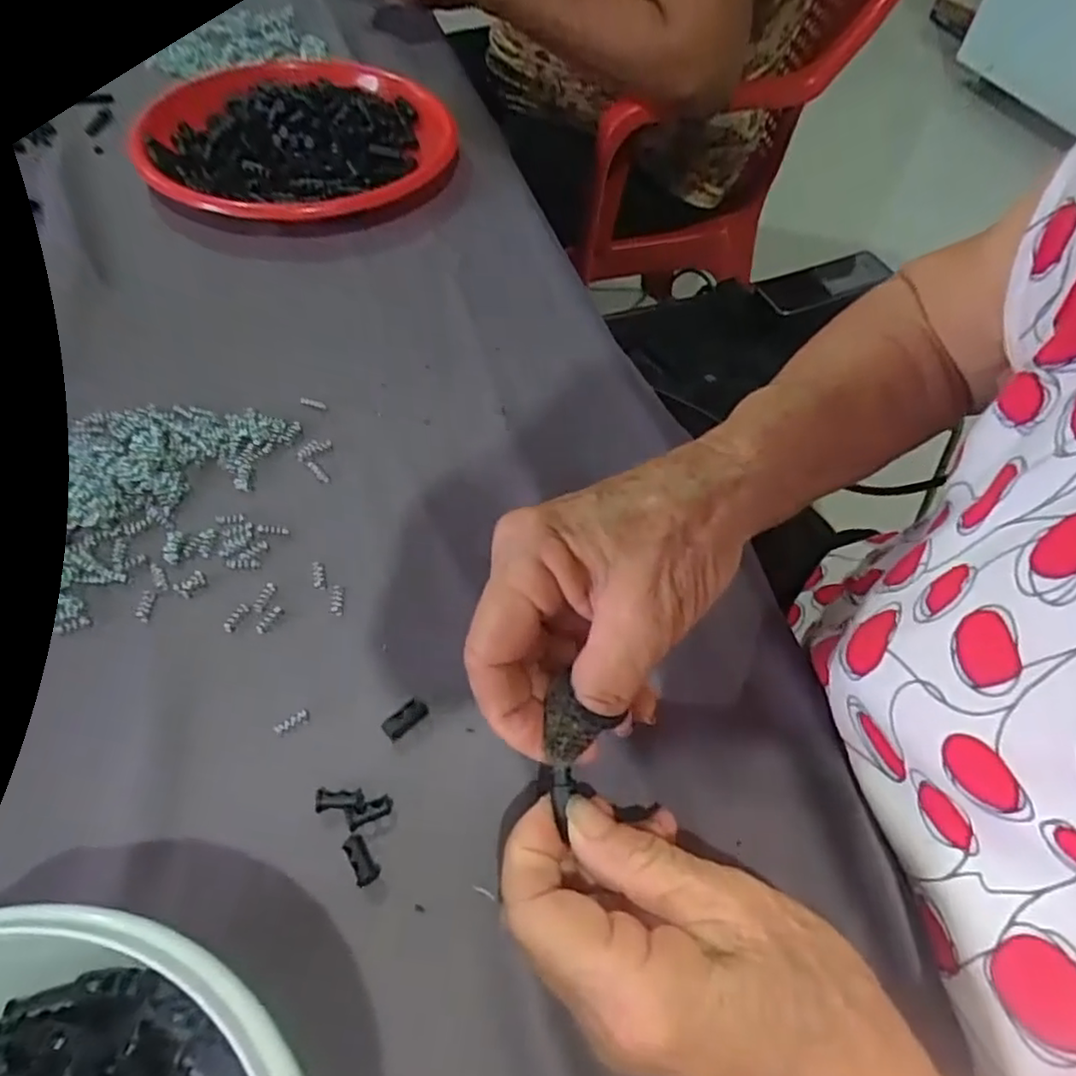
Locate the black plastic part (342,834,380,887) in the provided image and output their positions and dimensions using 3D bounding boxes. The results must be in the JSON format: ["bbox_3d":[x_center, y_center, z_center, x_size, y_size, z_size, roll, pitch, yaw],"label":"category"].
[{"bbox_3d":[-0.064,0.116,0.247,0.008,0.006,0.017,-27,60,-22],"label":"black plastic part"}]

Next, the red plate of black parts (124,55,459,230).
[{"bbox_3d":[-0.175,-0.289,0.506,0.216,0.049,0.195,-12,56,-13],"label":"red plate of black parts"}]

